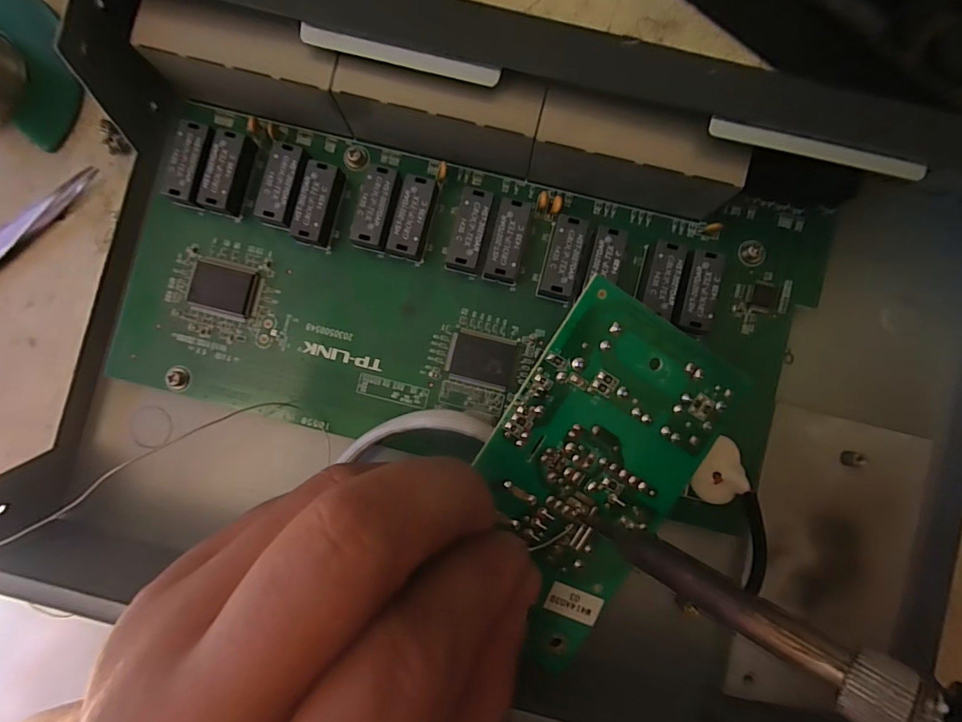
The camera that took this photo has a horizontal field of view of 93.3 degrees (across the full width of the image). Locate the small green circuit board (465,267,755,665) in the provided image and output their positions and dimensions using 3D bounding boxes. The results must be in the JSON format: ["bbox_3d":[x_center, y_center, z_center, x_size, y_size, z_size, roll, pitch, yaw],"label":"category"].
[{"bbox_3d":[0.027,0.029,0.118,0.050,0.010,0.092,33,90,2],"label":"small green circuit board"}]

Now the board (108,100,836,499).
[{"bbox_3d":[-0.006,-0.020,0.148,0.216,0.015,0.093,10,89,2],"label":"board"}]

